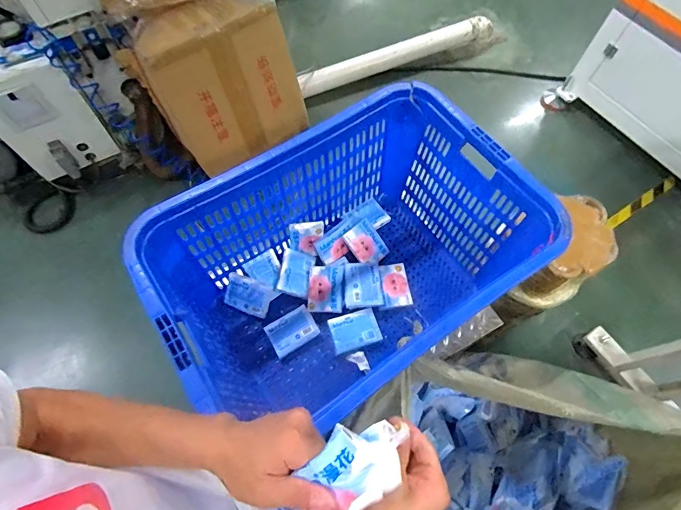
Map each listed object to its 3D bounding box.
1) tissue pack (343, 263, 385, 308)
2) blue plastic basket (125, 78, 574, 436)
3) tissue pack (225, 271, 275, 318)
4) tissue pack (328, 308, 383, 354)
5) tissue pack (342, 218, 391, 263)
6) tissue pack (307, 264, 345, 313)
[{"bbox_3d":[0.057,0.077,0.995,0.098,0.034,0.113,-7,65,-5],"label":"tissue pack"},{"bbox_3d":[0.018,0.031,0.856,0.705,0.376,0.480,-32,69,-16],"label":"blue plastic basket"},{"bbox_3d":[-0.237,0.102,0.985,0.118,0.029,0.087,18,101,11],"label":"tissue pack"},{"bbox_3d":[0.035,0.187,0.957,0.118,0.023,0.089,-13,65,-8],"label":"tissue pack"},{"bbox_3d":[0.073,-0.030,1.043,0.096,0.021,0.116,-39,95,-25],"label":"tissue pack"},{"bbox_3d":[-0.037,0.086,0.993,0.092,0.018,0.121,-7,73,14],"label":"tissue pack"}]

